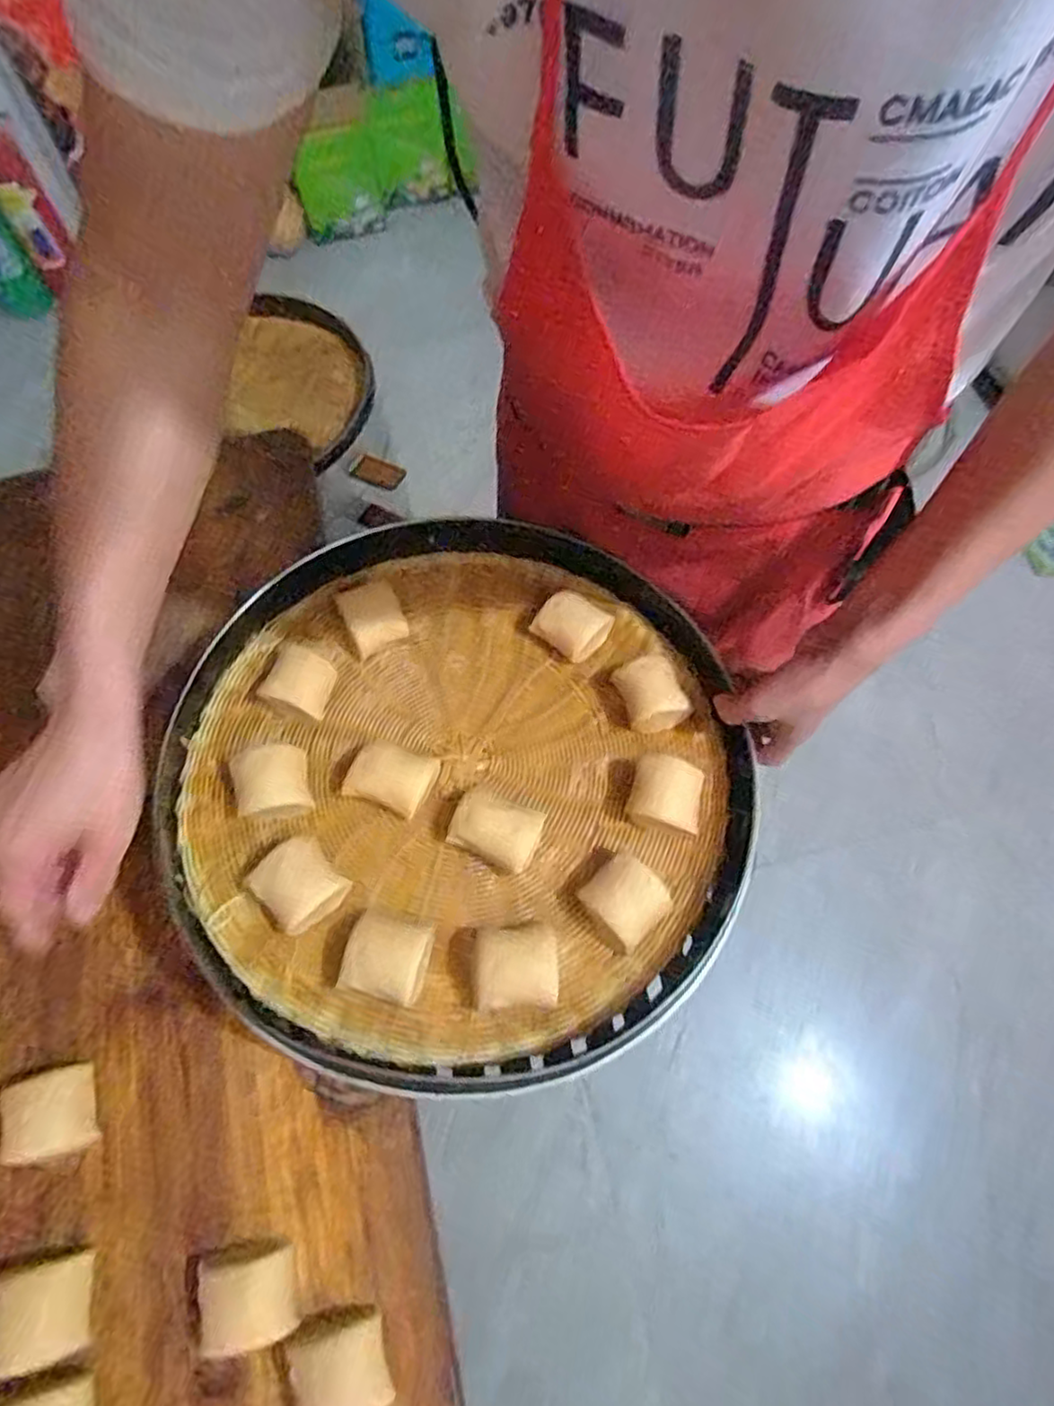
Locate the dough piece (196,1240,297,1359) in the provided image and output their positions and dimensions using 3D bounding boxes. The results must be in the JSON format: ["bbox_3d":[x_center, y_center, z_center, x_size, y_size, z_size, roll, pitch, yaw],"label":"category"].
[{"bbox_3d":[-0.181,0.383,0.445,0.057,0.031,0.051,-14,64,-6],"label":"dough piece"}]

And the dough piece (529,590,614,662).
[{"bbox_3d":[0.039,-0.068,0.618,0.060,0.027,0.054,36,70,17],"label":"dough piece"}]

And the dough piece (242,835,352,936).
[{"bbox_3d":[-0.169,0.125,0.496,0.052,0.034,0.069,-41,70,-17],"label":"dough piece"}]

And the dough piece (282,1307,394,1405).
[{"bbox_3d":[-0.116,0.416,0.432,0.052,0.031,0.054,-22,66,-10],"label":"dough piece"}]

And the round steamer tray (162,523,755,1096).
[{"bbox_3d":[-0.050,0.034,0.559,0.447,0.056,0.480,0,64,1],"label":"round steamer tray"}]

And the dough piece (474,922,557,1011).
[{"bbox_3d":[-0.007,0.182,0.476,0.058,0.037,0.054,-4,64,-1],"label":"dough piece"}]

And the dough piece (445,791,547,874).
[{"bbox_3d":[-0.023,0.099,0.534,0.067,0.036,0.052,21,66,11],"label":"dough piece"}]

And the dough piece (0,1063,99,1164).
[{"bbox_3d":[-0.338,0.291,0.486,0.053,0.024,0.054,-17,65,-7],"label":"dough piece"}]

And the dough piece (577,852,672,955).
[{"bbox_3d":[0.073,0.144,0.506,0.048,0.028,0.057,-40,70,-17],"label":"dough piece"}]

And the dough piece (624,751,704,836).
[{"bbox_3d":[0.111,0.072,0.549,0.053,0.031,0.054,15,65,8],"label":"dough piece"}]

